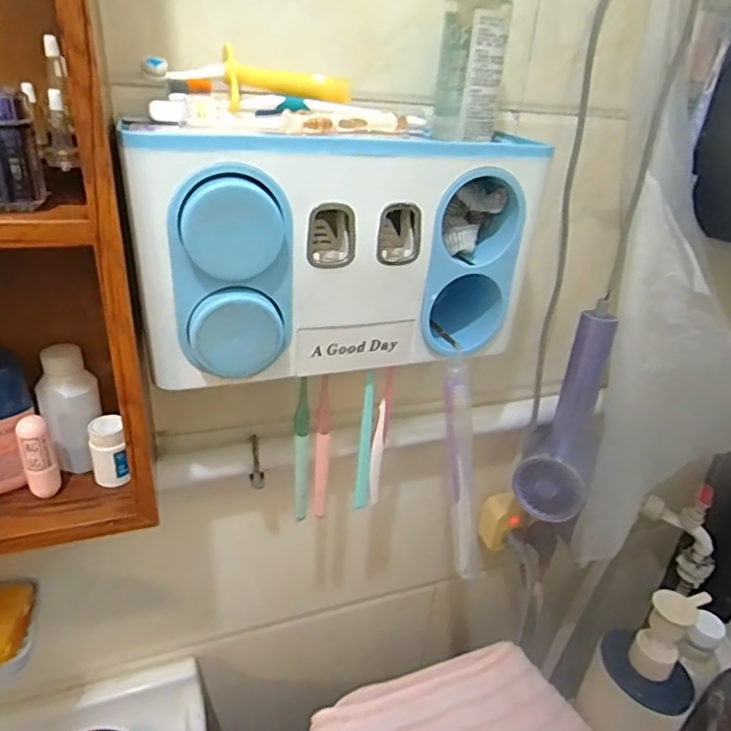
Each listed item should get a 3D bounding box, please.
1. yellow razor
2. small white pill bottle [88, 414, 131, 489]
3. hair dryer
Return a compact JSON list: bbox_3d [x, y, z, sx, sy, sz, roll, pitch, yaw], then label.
[{"bbox_3d":[-0.052,-0.197,0.388,0.088,0.032,0.025,-5,29,-18],"label":"yellow razor"},{"bbox_3d":[-0.204,0.068,0.444,0.025,0.051,0.027,-10,31,-27],"label":"small white pill bottle"},{"bbox_3d":[0.215,0.053,0.587,0.074,0.204,0.113,17,30,22],"label":"hair dryer"}]

